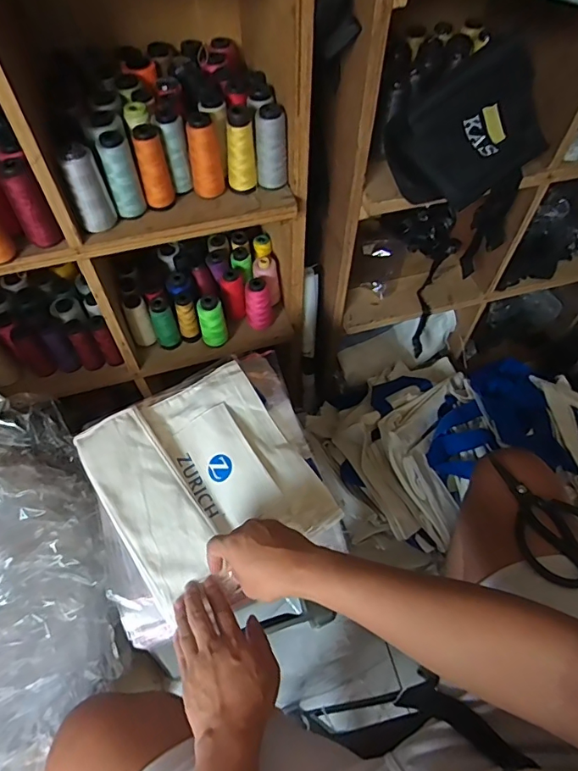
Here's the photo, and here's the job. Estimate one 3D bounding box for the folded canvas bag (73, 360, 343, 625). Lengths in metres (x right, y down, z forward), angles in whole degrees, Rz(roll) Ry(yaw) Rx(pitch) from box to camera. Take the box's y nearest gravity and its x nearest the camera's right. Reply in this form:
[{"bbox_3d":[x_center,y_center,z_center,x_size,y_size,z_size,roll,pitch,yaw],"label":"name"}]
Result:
[{"bbox_3d":[-0.115,0.120,0.642,0.244,0.037,0.275,-28,62,-18],"label":"folded canvas bag"}]

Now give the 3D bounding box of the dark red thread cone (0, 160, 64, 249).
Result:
[{"bbox_3d":[-0.338,-0.233,0.628,0.041,0.111,0.039,-29,62,-18],"label":"dark red thread cone"}]

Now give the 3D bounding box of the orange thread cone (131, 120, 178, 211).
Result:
[{"bbox_3d":[-0.191,-0.309,0.682,0.041,0.108,0.040,-11,58,-8],"label":"orange thread cone"}]

